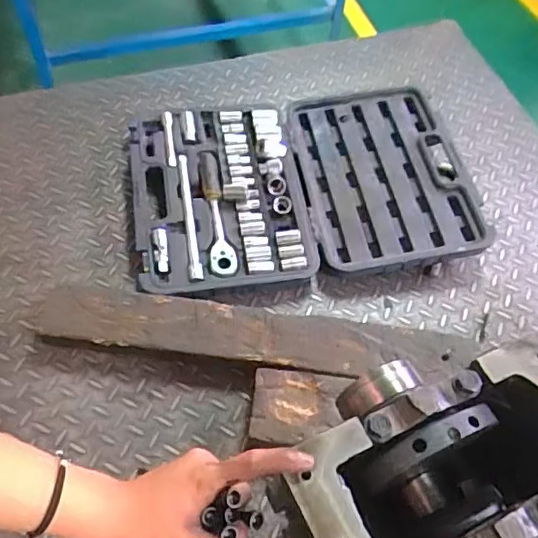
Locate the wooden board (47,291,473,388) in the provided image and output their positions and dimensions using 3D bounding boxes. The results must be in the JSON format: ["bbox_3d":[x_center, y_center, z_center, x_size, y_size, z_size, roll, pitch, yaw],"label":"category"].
[{"bbox_3d":[-0.024,0.100,0.825,0.619,0.044,0.096,7,56,2],"label":"wooden board"}]

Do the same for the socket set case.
[{"bbox_3d":[0.049,-0.151,0.994,0.571,0.049,0.396,-7,57,-7],"label":"socket set case"}]

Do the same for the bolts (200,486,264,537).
[{"bbox_3d":[-0.027,0.188,0.428,0.037,0.025,0.031,34,61,19],"label":"bolts"}]

